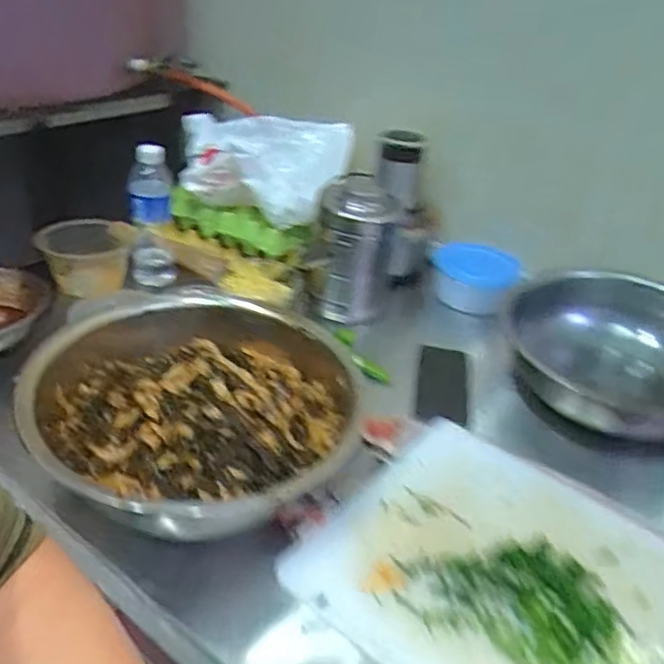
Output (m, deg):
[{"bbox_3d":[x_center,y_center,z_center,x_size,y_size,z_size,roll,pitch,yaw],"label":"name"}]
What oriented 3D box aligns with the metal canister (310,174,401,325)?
[{"bbox_3d":[0.032,-0.124,1.019,0.120,0.200,0.107,6,32,1],"label":"metal canister"}]

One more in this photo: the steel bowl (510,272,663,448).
[{"bbox_3d":[0.394,0.048,0.897,0.295,0.165,0.255,17,33,18],"label":"steel bowl"}]

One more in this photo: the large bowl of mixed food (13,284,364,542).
[{"bbox_3d":[-0.156,0.077,0.735,0.339,0.088,0.383,0,32,-8],"label":"large bowl of mixed food"}]

